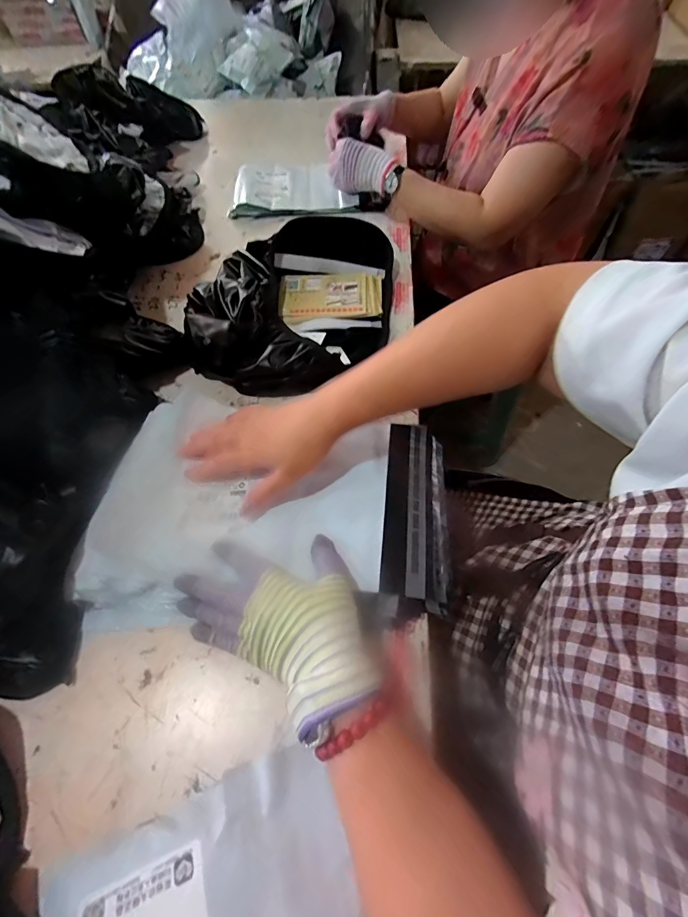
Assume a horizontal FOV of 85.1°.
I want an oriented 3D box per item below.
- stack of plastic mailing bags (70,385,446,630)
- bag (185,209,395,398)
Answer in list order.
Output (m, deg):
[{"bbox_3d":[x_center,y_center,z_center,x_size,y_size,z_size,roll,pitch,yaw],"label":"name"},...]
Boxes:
[{"bbox_3d":[-0.066,0.045,0.398,0.340,0.041,0.237,6,58,4],"label":"stack of plastic mailing bags"},{"bbox_3d":[-0.076,-0.233,0.554,0.286,0.077,0.322,6,58,5],"label":"bag"}]

